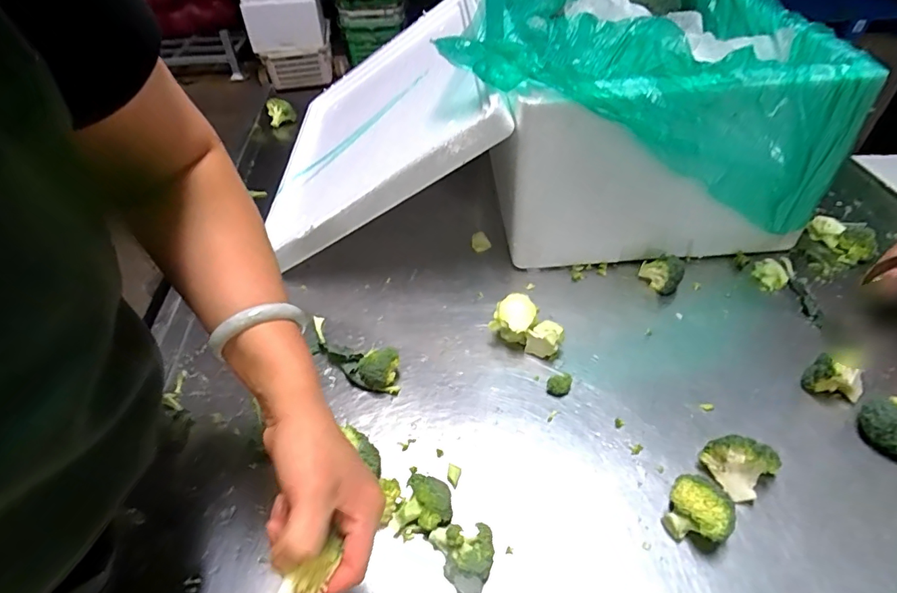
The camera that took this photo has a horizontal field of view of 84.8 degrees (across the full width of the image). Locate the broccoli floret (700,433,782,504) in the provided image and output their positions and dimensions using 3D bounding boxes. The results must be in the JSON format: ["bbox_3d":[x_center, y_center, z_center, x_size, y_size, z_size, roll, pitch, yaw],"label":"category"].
[{"bbox_3d":[0.290,0.164,0.486,0.051,0.046,0.054,-21,48,-17],"label":"broccoli floret"}]

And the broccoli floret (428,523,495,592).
[{"bbox_3d":[0.017,0.231,0.437,0.048,0.046,0.063,-21,48,-17],"label":"broccoli floret"}]

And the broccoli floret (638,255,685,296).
[{"bbox_3d":[0.298,-0.035,0.686,0.056,0.045,0.048,19,49,21],"label":"broccoli floret"}]

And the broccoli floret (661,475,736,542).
[{"bbox_3d":[0.230,0.199,0.451,0.052,0.051,0.043,19,49,21],"label":"broccoli floret"}]

